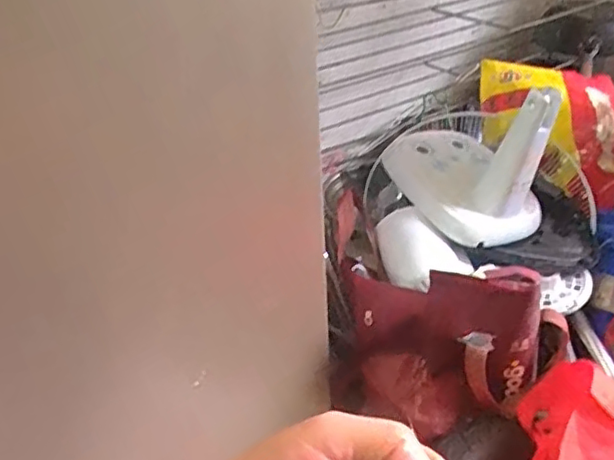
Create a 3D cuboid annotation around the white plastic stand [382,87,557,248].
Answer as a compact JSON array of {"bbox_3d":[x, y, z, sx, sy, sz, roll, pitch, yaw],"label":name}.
[{"bbox_3d":[0.215,-0.099,0.865,0.159,0.212,0.198,-17,37,-18],"label":"white plastic stand"}]

